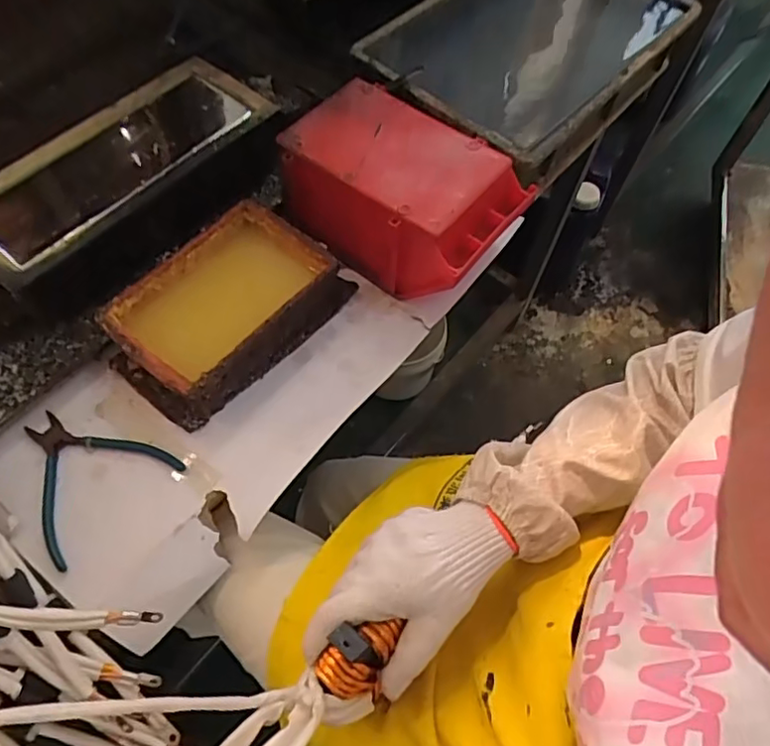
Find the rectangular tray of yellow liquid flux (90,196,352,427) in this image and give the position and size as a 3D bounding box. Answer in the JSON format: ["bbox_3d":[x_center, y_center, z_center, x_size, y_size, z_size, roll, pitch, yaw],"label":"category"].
[{"bbox_3d":[-0.157,-0.064,0.594,0.143,0.066,0.225,33,65,15],"label":"rectangular tray of yellow liquid flux"}]

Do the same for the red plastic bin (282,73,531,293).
[{"bbox_3d":[0.015,-0.186,0.626,0.231,0.109,0.143,35,66,16],"label":"red plastic bin"}]

